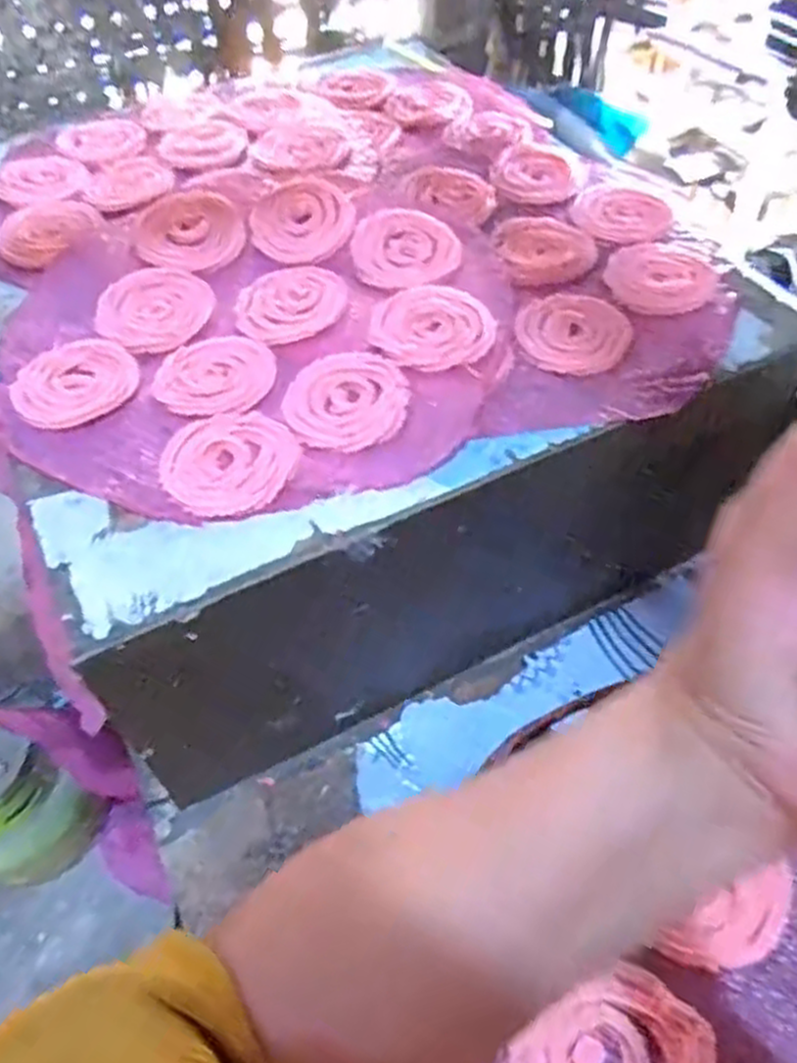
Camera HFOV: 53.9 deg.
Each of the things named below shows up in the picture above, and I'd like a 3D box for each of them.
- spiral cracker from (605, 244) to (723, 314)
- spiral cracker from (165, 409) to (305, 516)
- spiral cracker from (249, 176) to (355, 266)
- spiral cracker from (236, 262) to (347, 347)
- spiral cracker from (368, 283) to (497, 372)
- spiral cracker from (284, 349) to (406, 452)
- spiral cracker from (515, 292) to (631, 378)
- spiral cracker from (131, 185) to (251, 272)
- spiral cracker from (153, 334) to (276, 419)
[{"bbox_3d":[0.192,-0.187,0.572,0.078,0.007,0.073,-1,52,2],"label":"spiral cracker"},{"bbox_3d":[-0.101,-0.043,0.469,0.079,0.005,0.078,-1,52,2],"label":"spiral cracker"},{"bbox_3d":[-0.075,-0.241,0.603,0.076,0.015,0.082,-20,54,-13],"label":"spiral cracker"},{"bbox_3d":[-0.076,-0.163,0.555,0.076,0.009,0.095,-7,52,-3],"label":"spiral cracker"},{"bbox_3d":[0.021,-0.139,0.530,0.080,0.007,0.083,-1,52,2],"label":"spiral cracker"},{"bbox_3d":[-0.033,-0.085,0.497,0.075,0.007,0.079,-1,52,1],"label":"spiral cracker"},{"bbox_3d":[0.119,-0.137,0.537,0.075,0.008,0.075,-3,52,0],"label":"spiral cracker"},{"bbox_3d":[-0.160,-0.239,0.608,0.083,0.014,0.096,-7,52,-3],"label":"spiral cracker"},{"bbox_3d":[-0.121,-0.105,0.518,0.076,0.005,0.075,-6,52,-2],"label":"spiral cracker"}]

